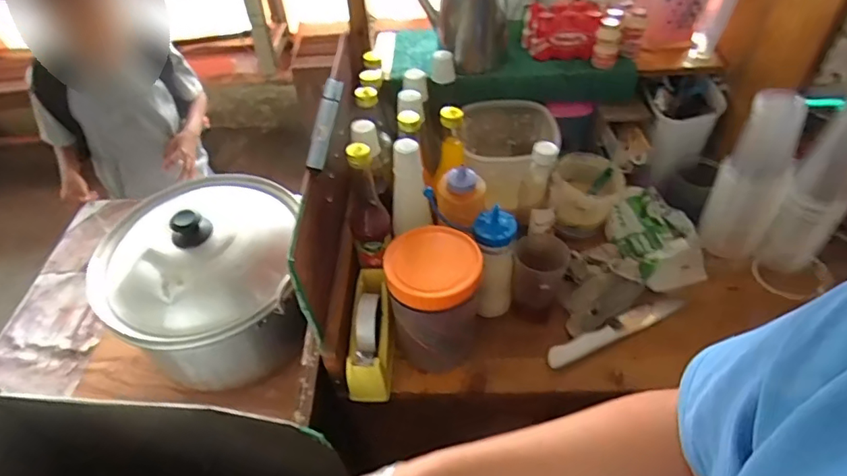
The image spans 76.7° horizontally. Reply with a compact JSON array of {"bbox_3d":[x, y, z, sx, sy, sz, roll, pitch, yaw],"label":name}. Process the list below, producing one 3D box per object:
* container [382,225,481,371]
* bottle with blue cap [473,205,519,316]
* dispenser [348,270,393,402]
[{"bbox_3d":[0.016,0.091,0.746,0.115,0.188,0.122,4,48,8],"label":"container"},{"bbox_3d":[0.103,0.042,0.790,0.056,0.174,0.067,2,48,6],"label":"bottle with blue cap"},{"bbox_3d":[-0.074,0.127,0.758,0.056,0.065,0.188,-2,61,2],"label":"dispenser"}]

